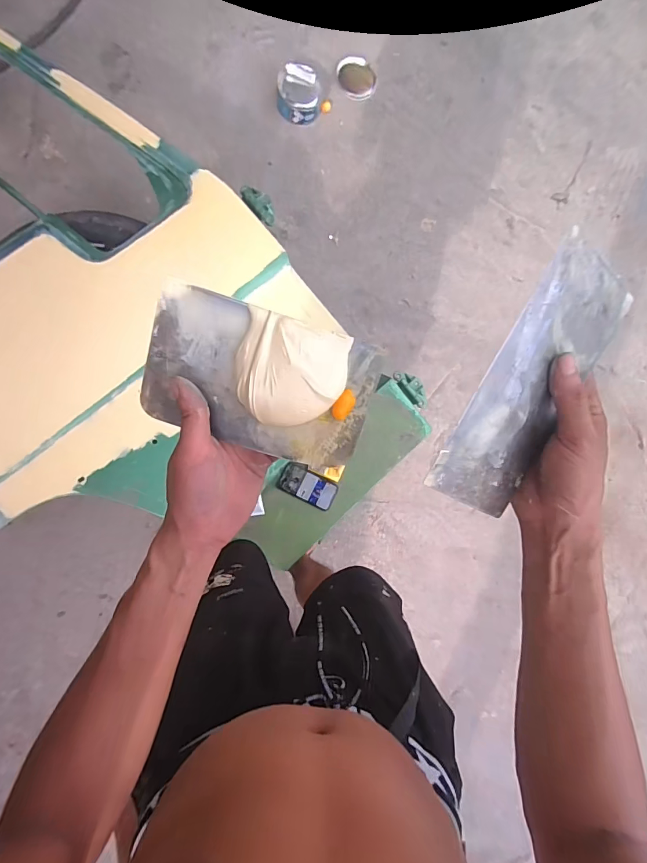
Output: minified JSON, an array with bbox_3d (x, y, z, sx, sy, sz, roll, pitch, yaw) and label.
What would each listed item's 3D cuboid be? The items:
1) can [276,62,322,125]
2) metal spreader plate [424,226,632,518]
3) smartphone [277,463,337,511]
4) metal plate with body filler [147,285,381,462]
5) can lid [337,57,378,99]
[{"bbox_3d":[-0.081,-1.121,1.354,0.144,0.087,0.133,0,86,-8],"label":"can"},{"bbox_3d":[0.155,-0.032,0.301,0.092,0.005,0.197,25,97,-31],"label":"metal spreader plate"},{"bbox_3d":[-0.038,0.139,1.031,0.148,0.013,0.078,29,83,-5],"label":"smartphone"},{"bbox_3d":[-0.046,-0.035,0.302,0.167,0.020,0.103,17,106,-7],"label":"metal plate with body filler"},{"bbox_3d":[0.120,-1.252,1.443,0.133,0.014,0.151,-6,87,-8],"label":"can lid"}]

